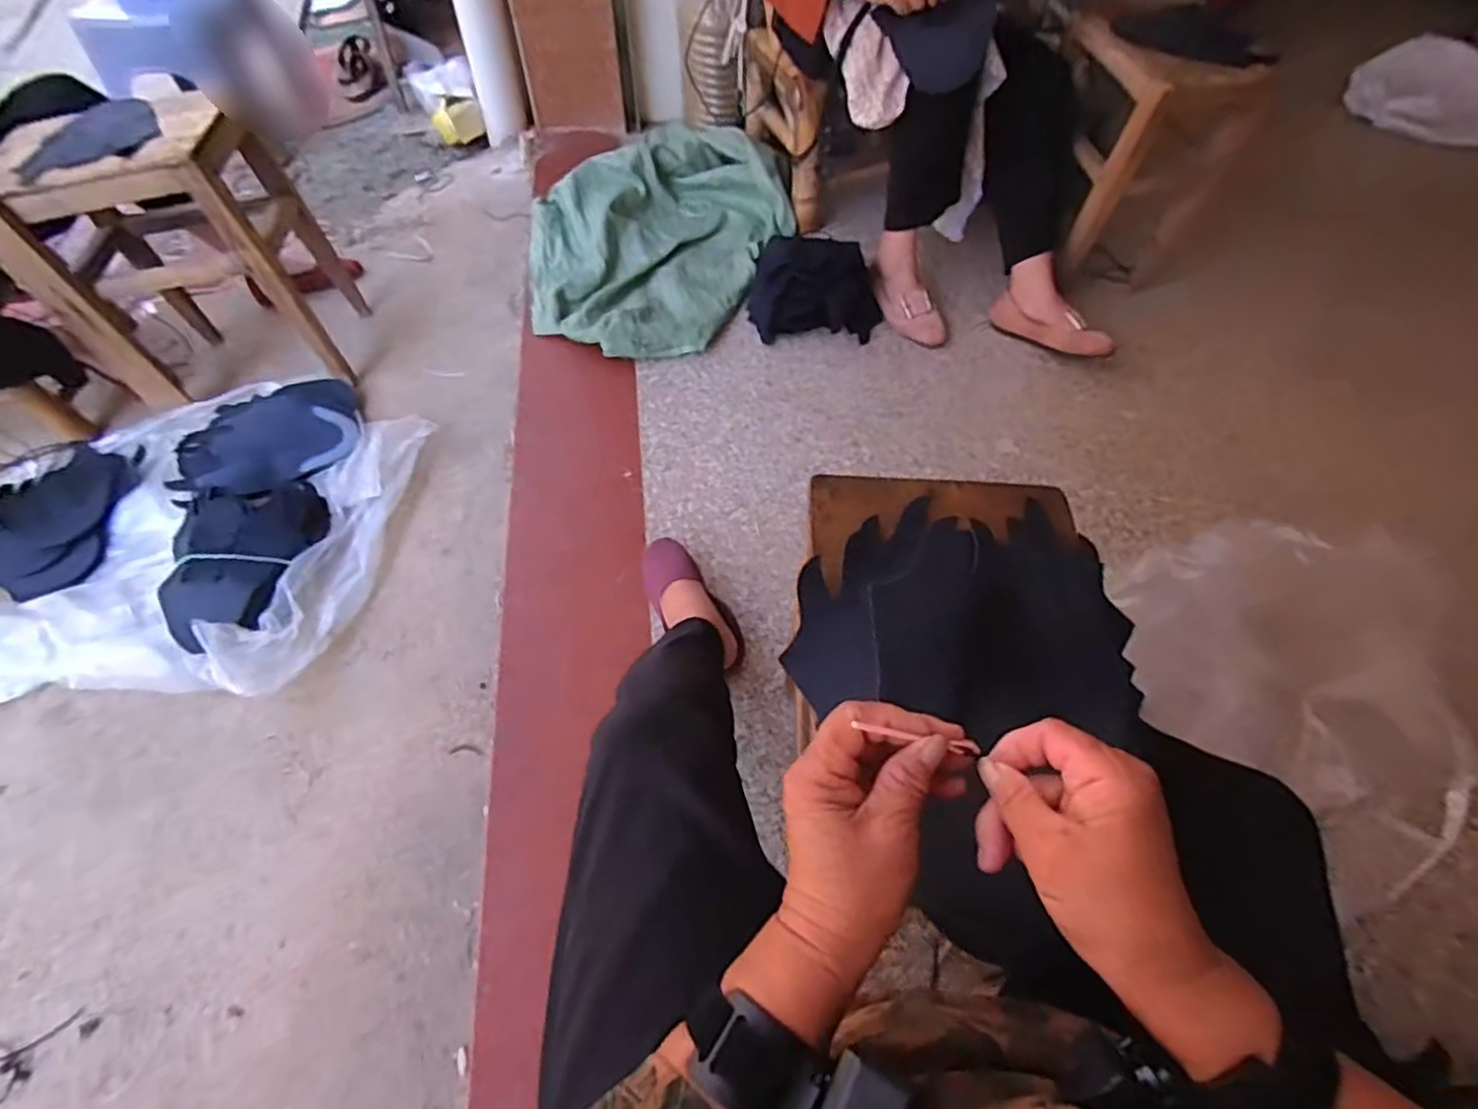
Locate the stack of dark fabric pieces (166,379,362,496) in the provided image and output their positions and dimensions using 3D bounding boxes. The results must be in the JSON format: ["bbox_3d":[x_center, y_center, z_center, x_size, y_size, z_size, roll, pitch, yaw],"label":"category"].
[{"bbox_3d":[-0.849,-0.211,1.219,0.310,0.066,0.272,-18,60,-12],"label":"stack of dark fabric pieces"}]

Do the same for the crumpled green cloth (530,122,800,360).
[{"bbox_3d":[-0.171,-0.675,1.396,0.486,0.088,0.670,25,61,14],"label":"crumpled green cloth"}]

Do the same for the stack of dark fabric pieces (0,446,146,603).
[{"bbox_3d":[-1.205,-0.060,1.201,0.254,0.037,0.316,-1,58,-1],"label":"stack of dark fabric pieces"}]

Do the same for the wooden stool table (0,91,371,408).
[{"bbox_3d":[-0.979,-0.524,1.206,0.421,0.428,0.269,-10,59,-8],"label":"wooden stool table"}]

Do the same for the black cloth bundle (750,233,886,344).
[{"bbox_3d":[0.150,-0.537,1.338,0.257,0.126,0.213,-1,58,-2],"label":"black cloth bundle"}]

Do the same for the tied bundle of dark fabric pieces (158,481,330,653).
[{"bbox_3d":[-0.770,0.007,1.064,0.208,0.089,0.299,0,58,-1],"label":"tied bundle of dark fabric pieces"}]

